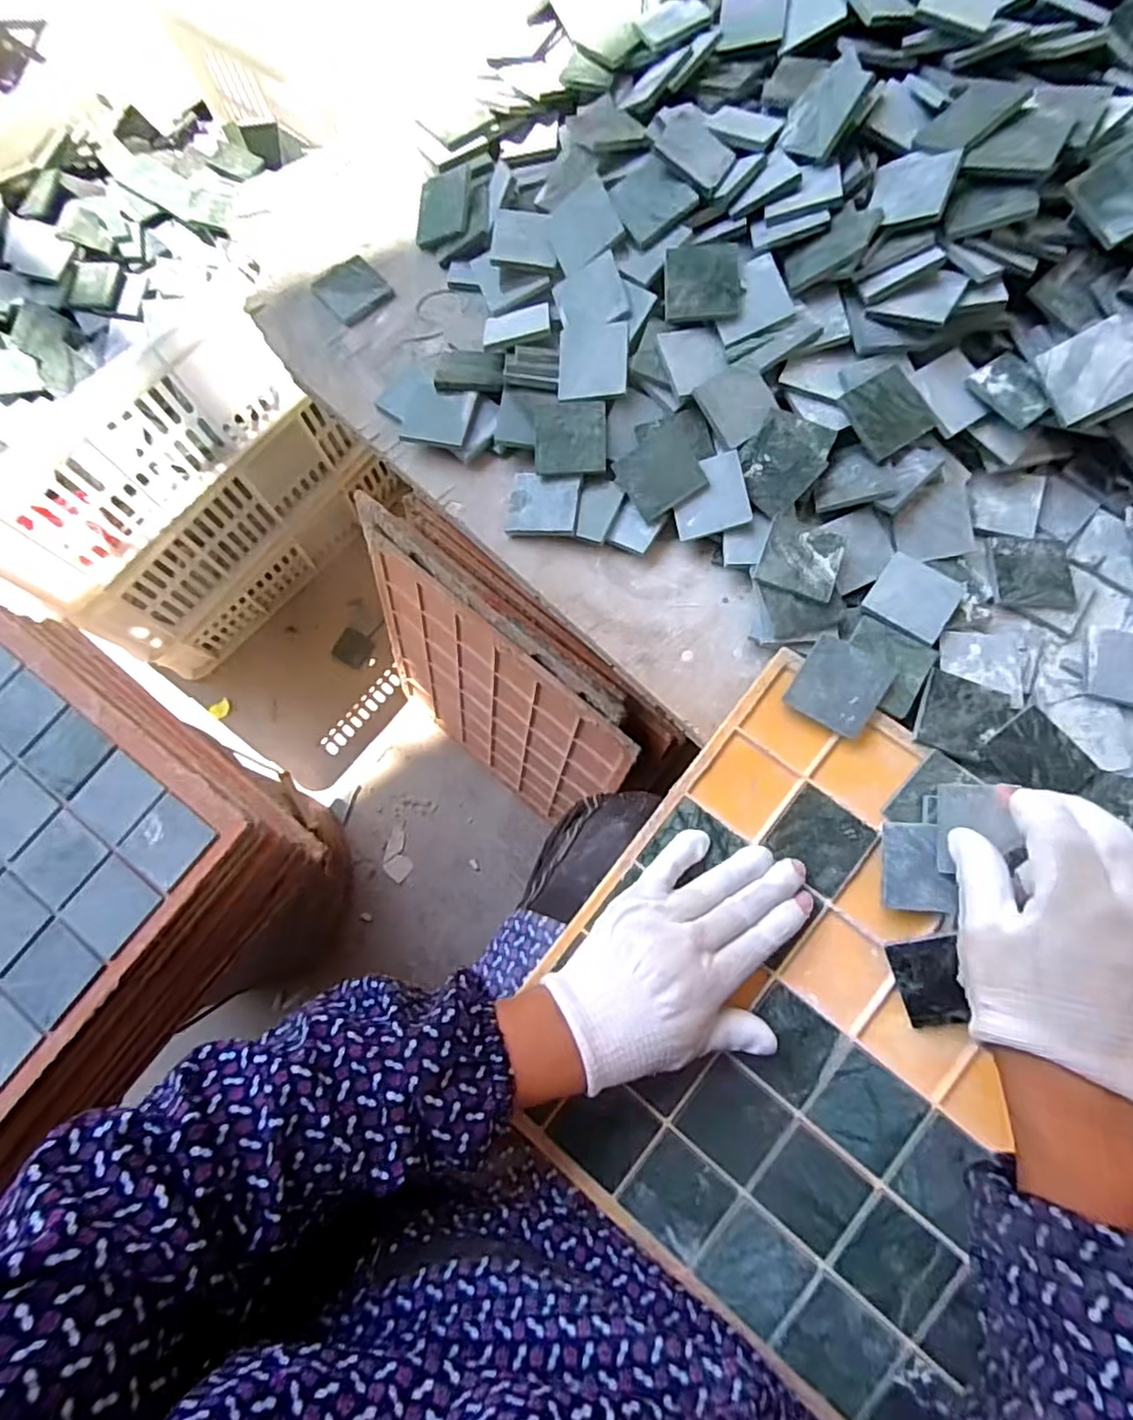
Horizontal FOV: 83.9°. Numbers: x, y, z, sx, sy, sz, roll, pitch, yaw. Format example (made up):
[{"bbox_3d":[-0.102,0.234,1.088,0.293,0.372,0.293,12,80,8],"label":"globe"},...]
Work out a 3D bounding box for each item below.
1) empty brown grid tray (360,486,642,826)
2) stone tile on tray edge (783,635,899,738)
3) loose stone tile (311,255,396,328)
[{"bbox_3d":[-0.090,-0.003,0.713,0.321,0.343,0.012,41,66,7],"label":"empty brown grid tray"},{"bbox_3d":[0.167,-0.015,0.383,0.049,0.010,0.052,31,89,6],"label":"stone tile on tray edge"},{"bbox_3d":[-0.168,-0.332,0.497,0.050,0.011,0.045,-43,78,-10],"label":"loose stone tile"}]

